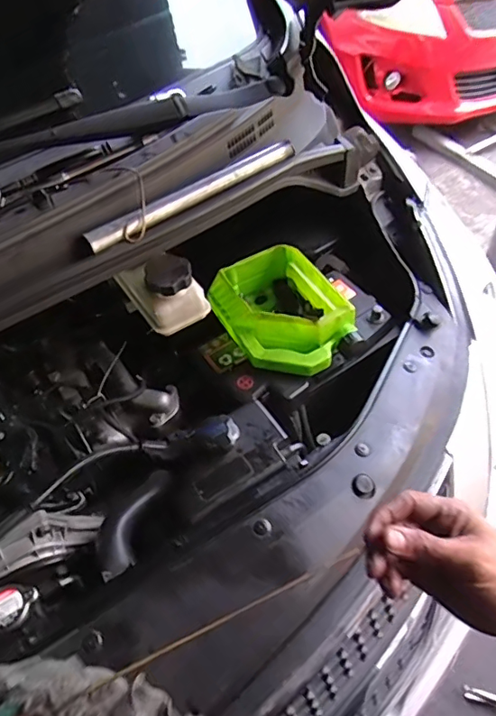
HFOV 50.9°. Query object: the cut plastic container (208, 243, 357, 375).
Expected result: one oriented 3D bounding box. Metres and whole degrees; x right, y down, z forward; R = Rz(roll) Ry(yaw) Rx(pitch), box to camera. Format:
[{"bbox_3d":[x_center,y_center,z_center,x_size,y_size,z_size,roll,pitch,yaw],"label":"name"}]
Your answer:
[{"bbox_3d":[0.052,-0.056,0.785,0.156,0.100,0.212,-27,54,-15],"label":"cut plastic container"}]

